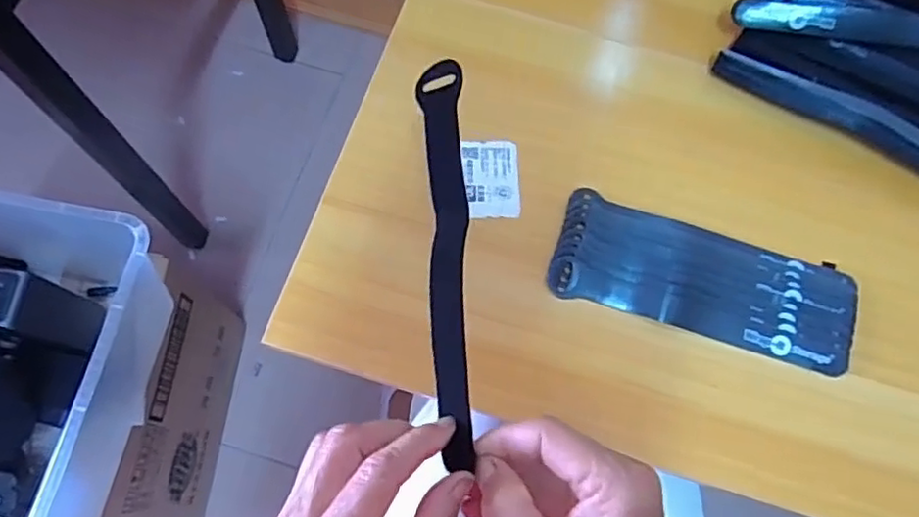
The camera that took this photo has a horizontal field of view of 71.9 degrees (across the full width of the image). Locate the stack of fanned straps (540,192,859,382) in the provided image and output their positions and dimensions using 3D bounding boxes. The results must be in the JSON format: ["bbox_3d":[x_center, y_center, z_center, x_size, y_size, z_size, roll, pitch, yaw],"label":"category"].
[{"bbox_3d":[0.163,0.015,0.425,0.197,0.014,0.075,17,72,3],"label":"stack of fanned straps"}]

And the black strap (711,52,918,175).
[{"bbox_3d":[0.279,-0.103,0.454,0.195,0.031,0.038,33,74,8],"label":"black strap"}]

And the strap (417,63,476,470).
[{"bbox_3d":[-0.005,-0.003,0.300,0.019,0.016,0.192,-2,77,-3],"label":"strap"}]

